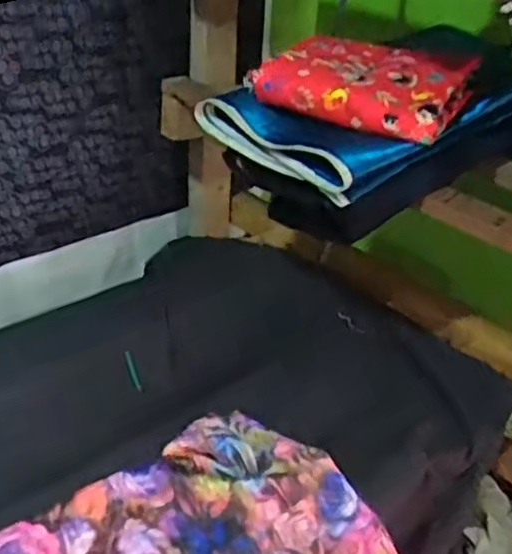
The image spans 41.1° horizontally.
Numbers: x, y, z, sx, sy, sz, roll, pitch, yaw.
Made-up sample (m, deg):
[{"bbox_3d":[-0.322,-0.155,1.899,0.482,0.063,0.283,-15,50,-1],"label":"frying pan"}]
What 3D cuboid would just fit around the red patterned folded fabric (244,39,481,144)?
[{"bbox_3d":[0.126,-0.214,0.744,0.208,0.050,0.188,24,34,25],"label":"red patterned folded fabric"}]

